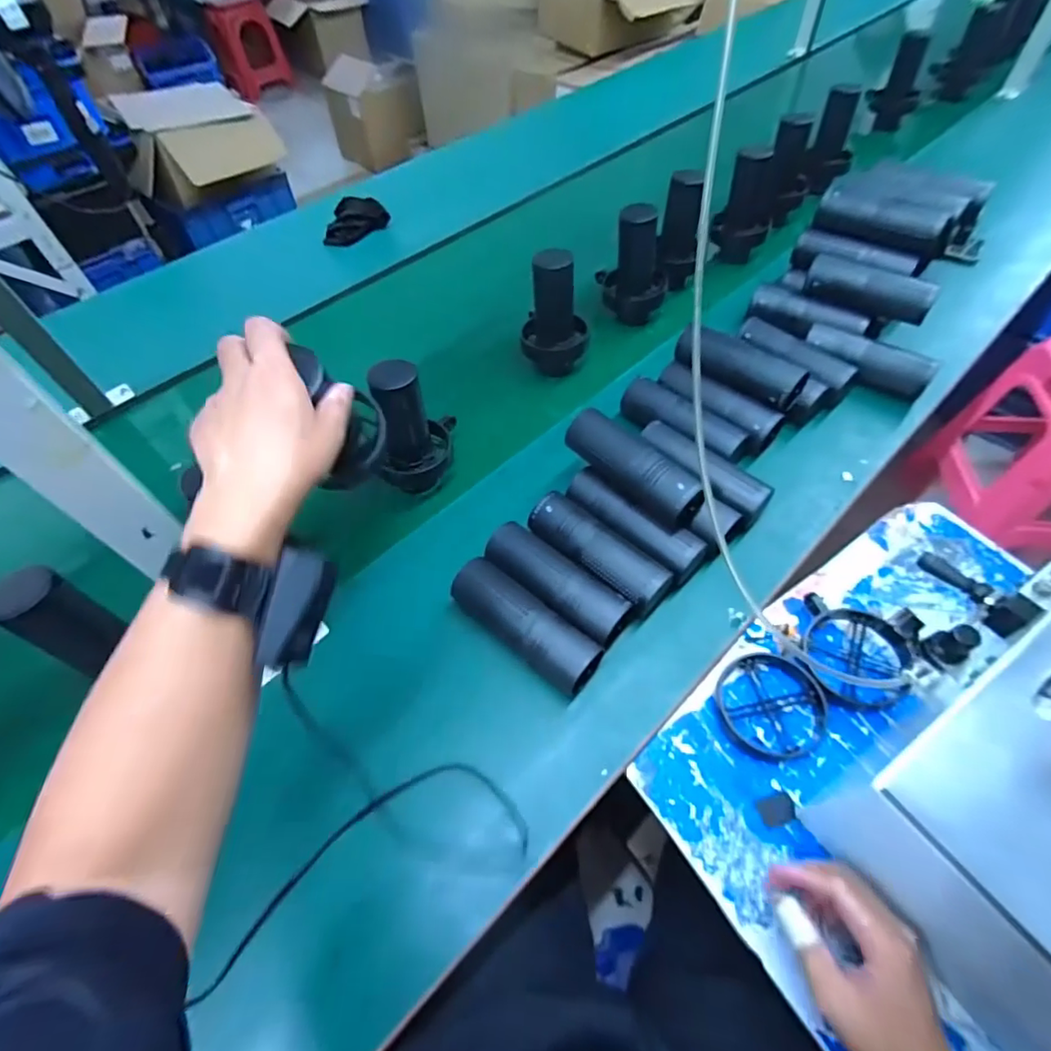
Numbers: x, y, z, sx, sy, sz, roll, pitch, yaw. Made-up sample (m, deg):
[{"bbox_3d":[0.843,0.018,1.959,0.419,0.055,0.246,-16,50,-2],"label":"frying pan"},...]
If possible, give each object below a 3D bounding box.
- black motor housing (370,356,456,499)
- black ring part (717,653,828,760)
[{"bbox_3d":[-0.134,-0.119,0.637,0.080,0.151,0.094,-8,56,-2],"label":"black motor housing"},{"bbox_3d":[0.234,0.167,0.514,0.096,0.019,0.099,-2,56,2],"label":"black ring part"}]

